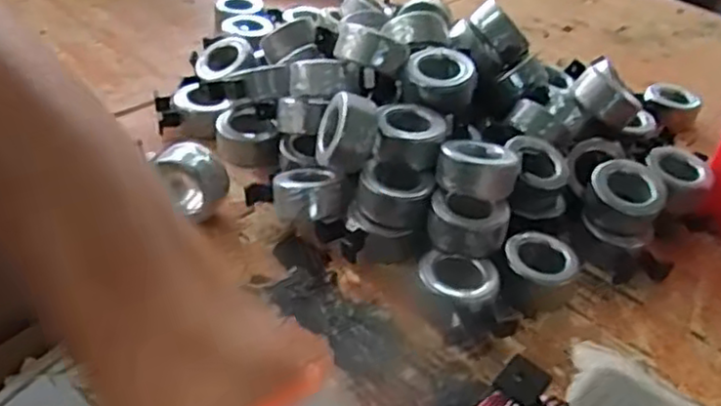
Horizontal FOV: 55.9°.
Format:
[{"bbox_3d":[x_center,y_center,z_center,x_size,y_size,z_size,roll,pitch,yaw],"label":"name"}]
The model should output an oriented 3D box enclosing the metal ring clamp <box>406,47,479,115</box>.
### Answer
[{"bbox_3d":[0.080,-0.124,0.680,0.069,0.039,0.065,5,36,-4],"label":"metal ring clamp"}]

